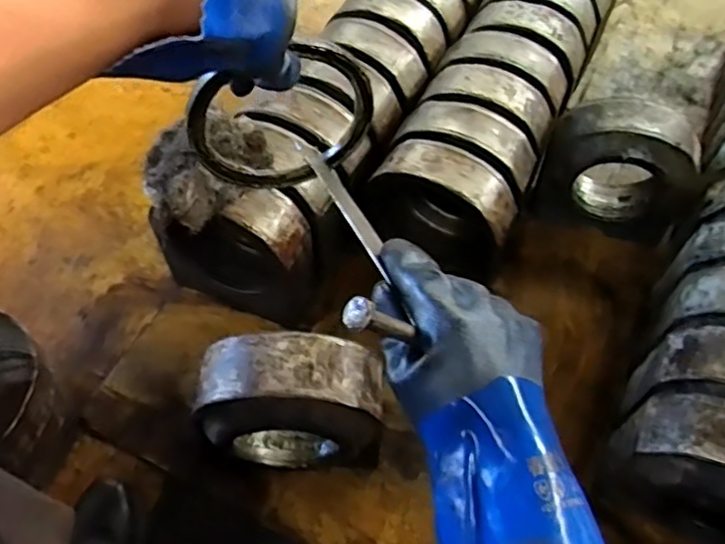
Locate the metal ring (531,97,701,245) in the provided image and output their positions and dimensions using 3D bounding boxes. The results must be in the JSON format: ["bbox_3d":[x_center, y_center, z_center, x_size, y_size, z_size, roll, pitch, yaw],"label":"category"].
[{"bbox_3d":[0.421,-0.149,1.014,0.240,0.259,0.109,21,58,13],"label":"metal ring"}]

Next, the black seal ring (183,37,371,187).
[{"bbox_3d":[-0.066,-0.125,0.518,0.155,0.154,0.020,-14,57,-10],"label":"black seal ring"}]

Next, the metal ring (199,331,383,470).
[{"bbox_3d":[-0.087,0.165,0.740,0.204,0.190,0.104,0,56,-1],"label":"metal ring"}]

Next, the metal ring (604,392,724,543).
[{"bbox_3d":[0.422,0.240,0.707,0.216,0.184,0.133,15,57,9],"label":"metal ring"}]

